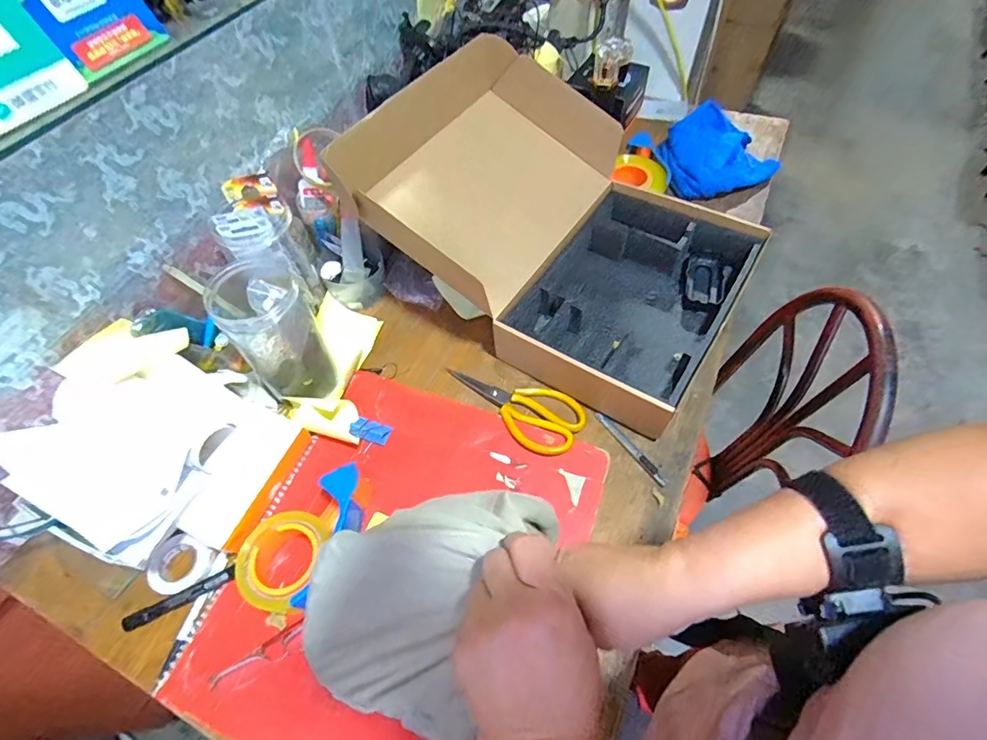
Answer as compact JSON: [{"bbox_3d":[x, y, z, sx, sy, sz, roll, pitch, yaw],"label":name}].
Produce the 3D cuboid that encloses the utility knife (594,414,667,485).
[{"bbox_3d":[0.176,0.099,0.609,0.013,0.004,0.119,-32,61,-17],"label":"utility knife"}]

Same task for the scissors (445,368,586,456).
[{"bbox_3d":[0.030,0.039,0.651,0.194,0.008,0.096,33,65,22],"label":"scissors"}]

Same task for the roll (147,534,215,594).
[{"bbox_3d":[-0.359,0.222,0.538,0.050,0.026,0.059,20,60,15],"label":"roll"}]

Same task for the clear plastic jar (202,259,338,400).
[{"bbox_3d":[-0.270,-0.042,0.602,0.094,0.184,0.089,-1,57,2],"label":"clear plastic jar"}]

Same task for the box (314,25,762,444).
[{"bbox_3d":[0.100,-0.208,0.684,0.499,0.203,0.371,27,62,19],"label":"box"}]

